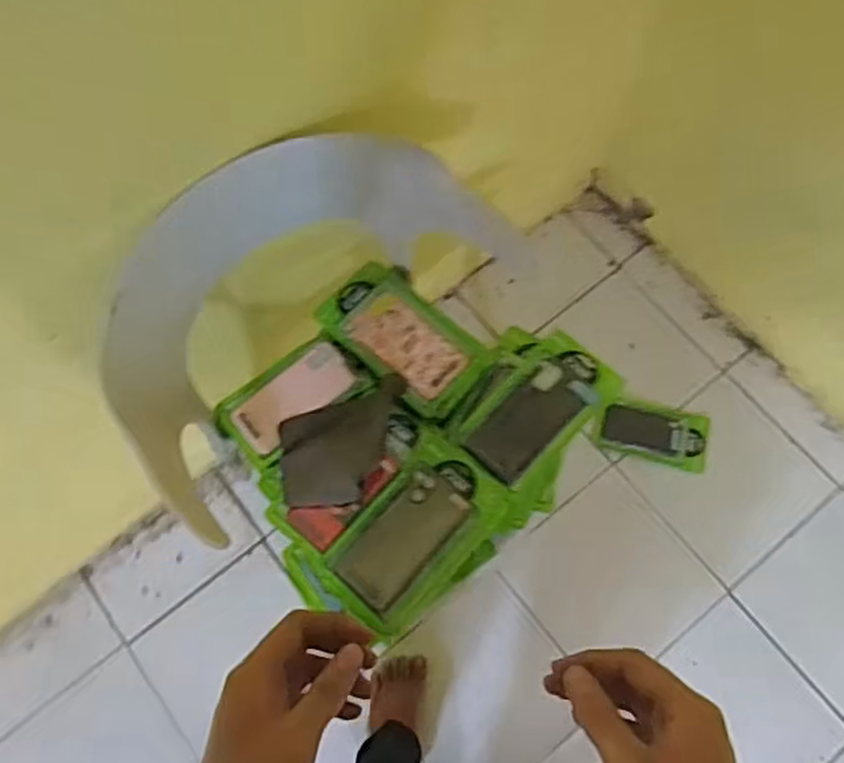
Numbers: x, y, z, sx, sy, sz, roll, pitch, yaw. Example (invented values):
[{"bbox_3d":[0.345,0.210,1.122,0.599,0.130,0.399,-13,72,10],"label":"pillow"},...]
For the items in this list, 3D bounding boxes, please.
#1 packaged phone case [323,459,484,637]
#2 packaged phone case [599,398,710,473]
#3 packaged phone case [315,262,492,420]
[{"bbox_3d":[-0.012,0.177,0.863,0.115,0.027,0.193,41,75,14],"label":"packaged phone case"},{"bbox_3d":[0.446,0.097,1.437,0.203,0.015,0.108,14,70,6],"label":"packaged phone case"},{"bbox_3d":[-0.025,-0.062,0.971,0.121,0.025,0.216,-43,75,-14],"label":"packaged phone case"}]

